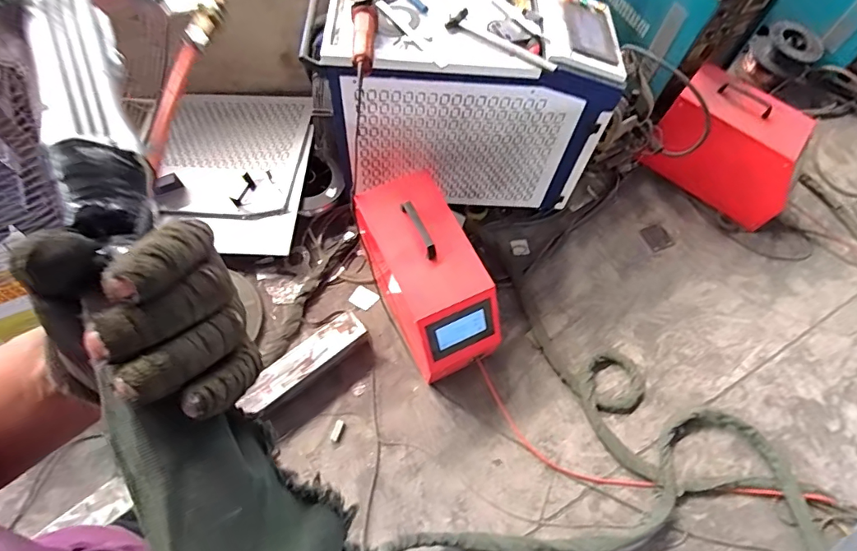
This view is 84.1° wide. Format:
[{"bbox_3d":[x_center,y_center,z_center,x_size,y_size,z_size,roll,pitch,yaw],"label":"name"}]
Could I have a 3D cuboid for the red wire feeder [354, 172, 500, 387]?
[{"bbox_3d":[-0.023,-0.011,1.562,0.262,0.420,0.620,-25,67,-15],"label":"red wire feeder"}]

